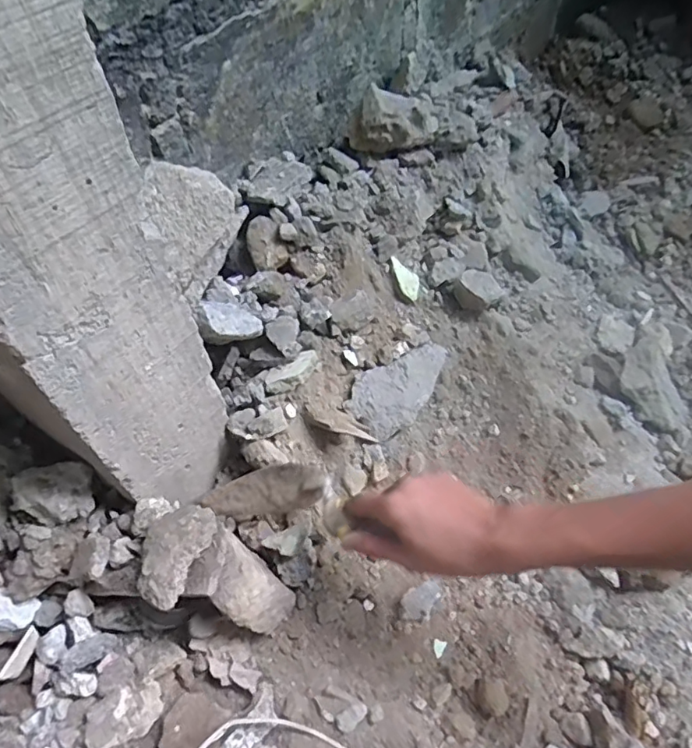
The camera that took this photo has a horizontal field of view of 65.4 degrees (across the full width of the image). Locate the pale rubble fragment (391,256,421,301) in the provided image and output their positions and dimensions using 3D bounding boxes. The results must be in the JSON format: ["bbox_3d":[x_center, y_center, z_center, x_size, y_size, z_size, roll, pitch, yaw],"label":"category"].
[{"bbox_3d":[0.074,-0.118,0.661,0.028,0.006,0.057,-34,97,-21],"label":"pale rubble fragment"}]

